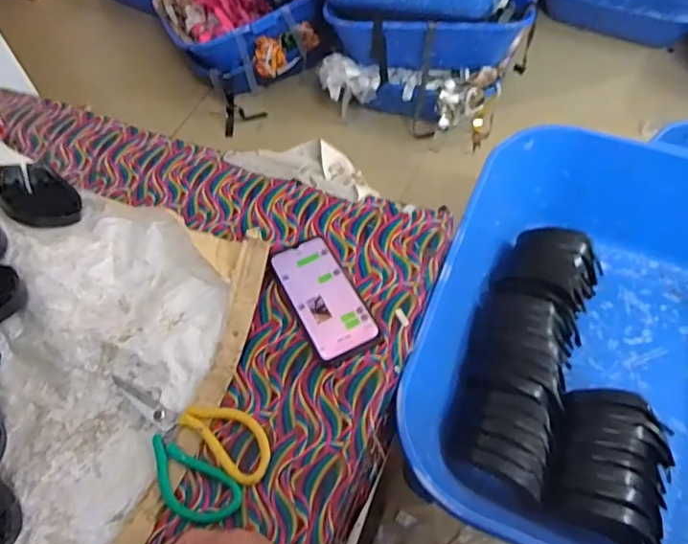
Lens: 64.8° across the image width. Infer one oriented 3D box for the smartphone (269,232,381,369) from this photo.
[{"bbox_3d":[-0.024,0.026,0.619,0.072,0.012,0.162,-23,59,-11],"label":"smartphone"}]

